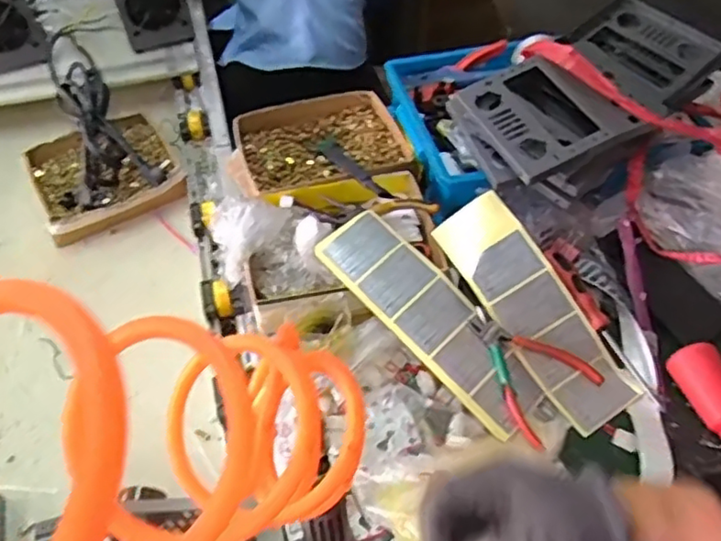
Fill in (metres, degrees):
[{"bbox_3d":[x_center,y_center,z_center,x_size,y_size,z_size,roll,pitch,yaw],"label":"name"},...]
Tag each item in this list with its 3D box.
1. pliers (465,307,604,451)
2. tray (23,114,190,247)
[{"bbox_3d":[0.170,0.097,0.663,0.117,0.011,0.136,-36,74,-24],"label":"pliers"},{"bbox_3d":[-0.393,-0.148,0.968,0.212,0.043,0.196,-24,55,-17],"label":"tray"}]

